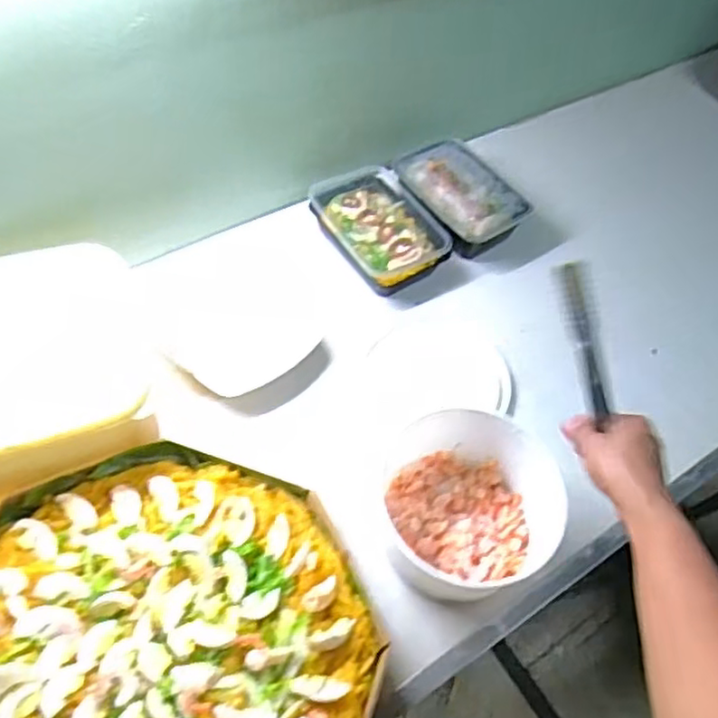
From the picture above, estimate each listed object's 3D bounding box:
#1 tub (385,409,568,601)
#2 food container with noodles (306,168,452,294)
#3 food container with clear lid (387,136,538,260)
[{"bbox_3d":[0.114,0.134,0.620,0.167,0.078,0.164,2,54,-3],"label":"tub"},{"bbox_3d":[0.021,-0.168,0.835,0.130,0.052,0.179,-22,59,-19],"label":"food container with noodles"},{"bbox_3d":[0.133,-0.217,0.872,0.120,0.057,0.168,-27,60,-22],"label":"food container with clear lid"}]

